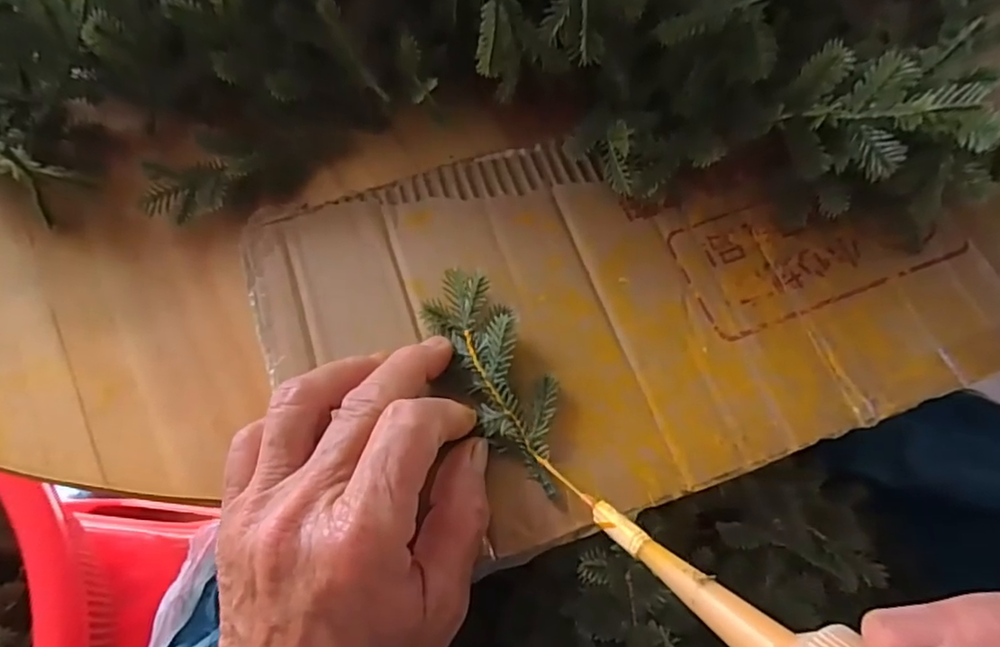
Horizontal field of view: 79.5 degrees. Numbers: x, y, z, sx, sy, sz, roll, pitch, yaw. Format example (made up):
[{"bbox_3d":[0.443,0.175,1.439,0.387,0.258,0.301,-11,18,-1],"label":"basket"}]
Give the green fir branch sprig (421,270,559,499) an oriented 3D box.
[{"bbox_3d":[0.000,0.019,0.234,0.032,0.019,0.092,-25,73,-9],"label":"green fir branch sprig"}]

